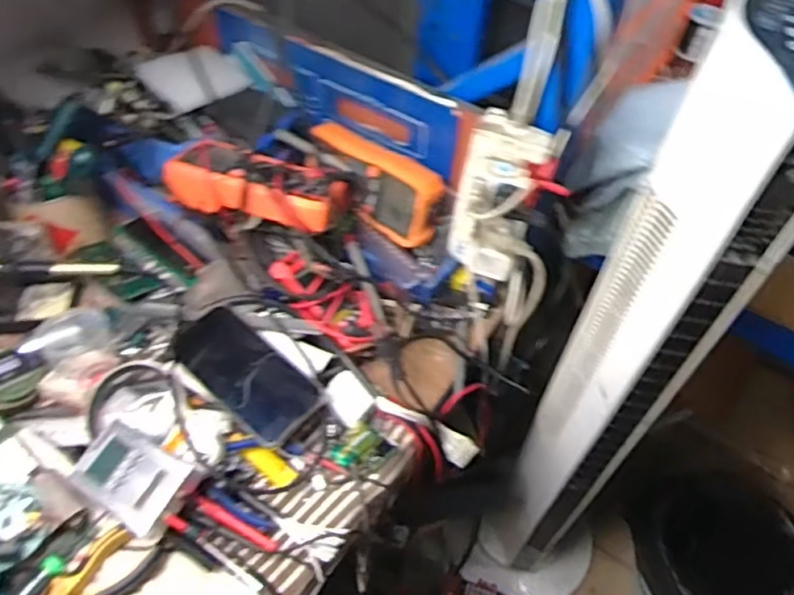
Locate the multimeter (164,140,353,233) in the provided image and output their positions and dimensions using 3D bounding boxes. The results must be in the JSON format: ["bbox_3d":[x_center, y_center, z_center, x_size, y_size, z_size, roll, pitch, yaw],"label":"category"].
[{"bbox_3d":[-0.151,-0.125,0.701,0.189,0.054,0.088,8,52,3],"label":"multimeter"}]

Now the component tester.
[{"bbox_3d":[-0.231,0.159,0.568,0.097,0.027,0.066,22,67,22],"label":"component tester"}]

